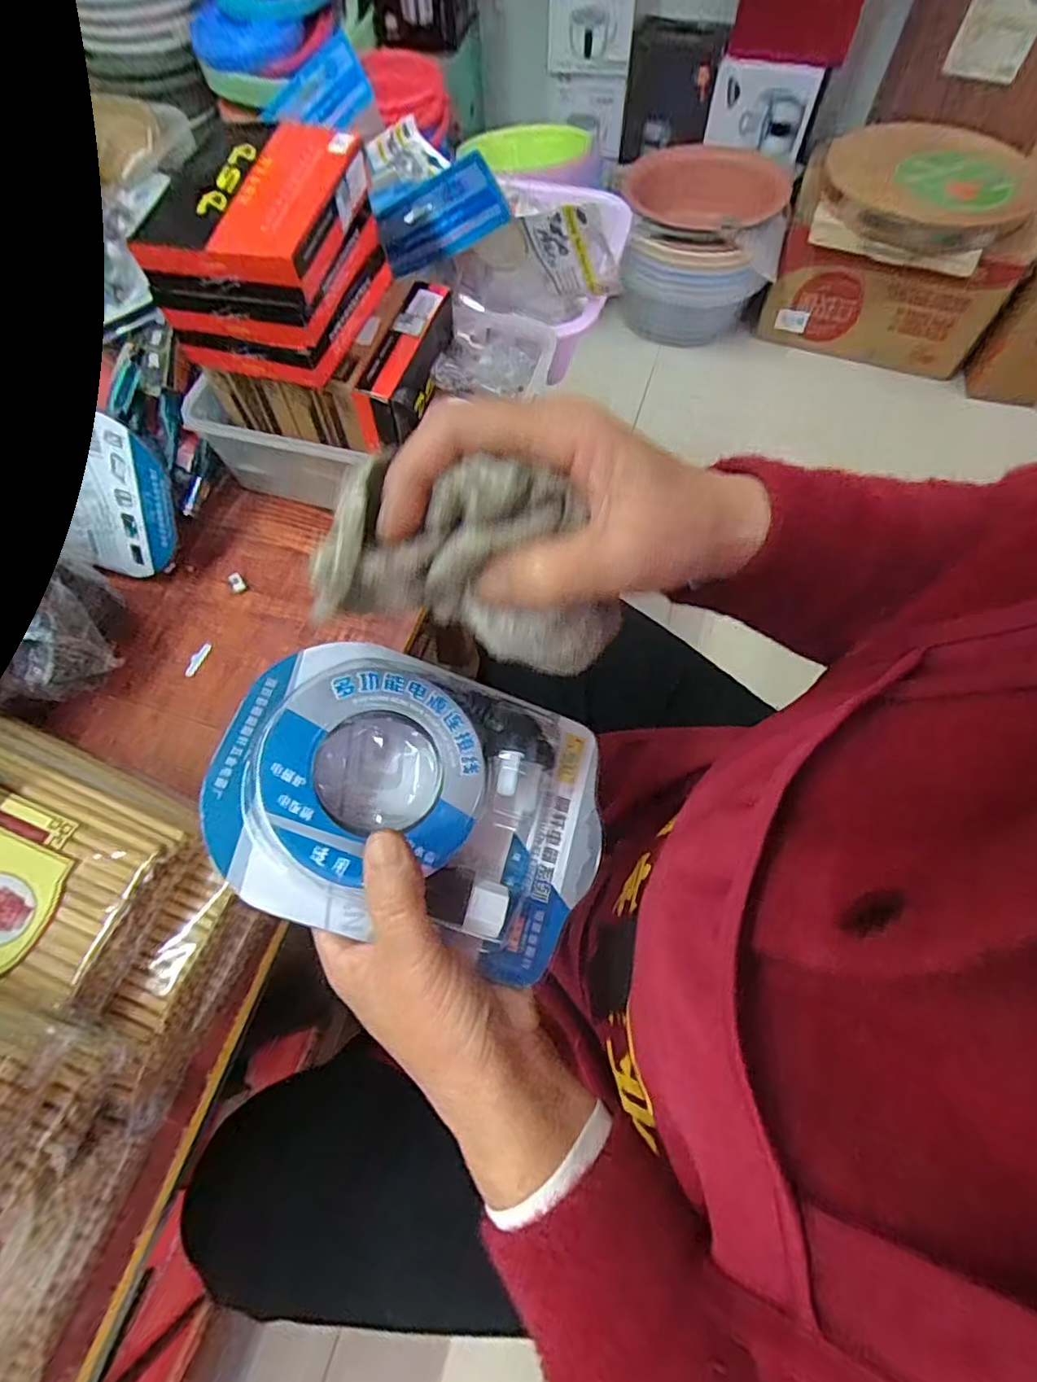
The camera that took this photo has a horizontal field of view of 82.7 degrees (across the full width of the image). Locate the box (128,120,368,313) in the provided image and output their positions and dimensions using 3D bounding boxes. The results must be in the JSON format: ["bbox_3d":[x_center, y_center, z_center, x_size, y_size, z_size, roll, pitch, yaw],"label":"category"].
[{"bbox_3d":[-0.166,-0.308,0.381,0.105,0.039,0.138,12,67,6],"label":"box"}]

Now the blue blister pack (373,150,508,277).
[{"bbox_3d":[-0.062,-0.364,0.457,0.114,0.049,0.011,-1,62,37],"label":"blue blister pack"}]

